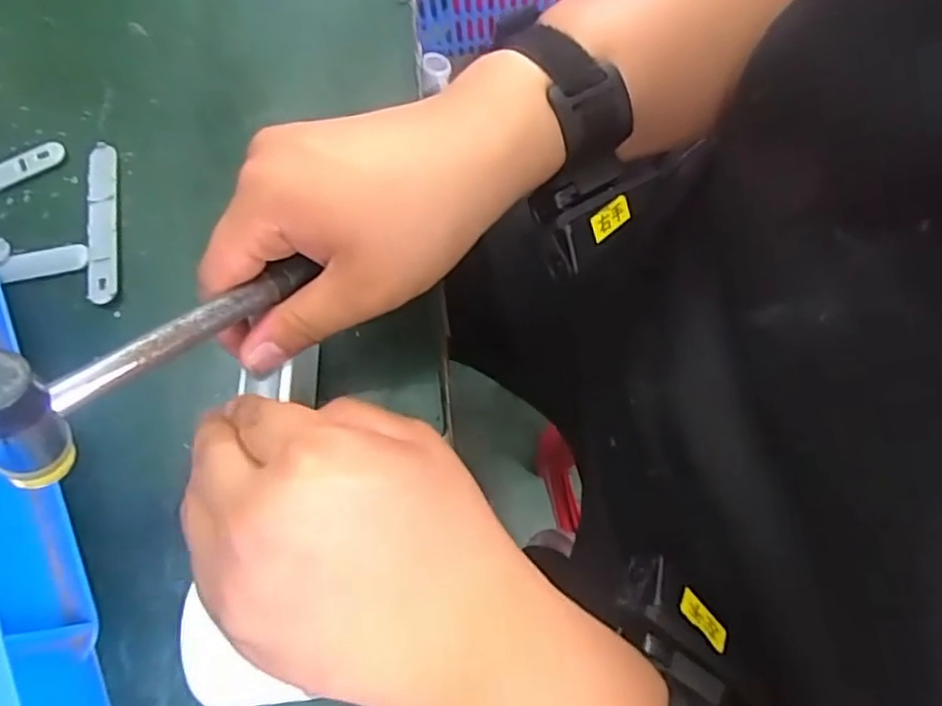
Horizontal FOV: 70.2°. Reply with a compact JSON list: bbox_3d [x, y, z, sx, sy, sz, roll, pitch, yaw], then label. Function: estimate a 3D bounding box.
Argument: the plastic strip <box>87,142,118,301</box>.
[{"bbox_3d":[-0.198,-0.071,0.361,0.015,0.005,0.095,-9,73,2],"label":"plastic strip"}]

